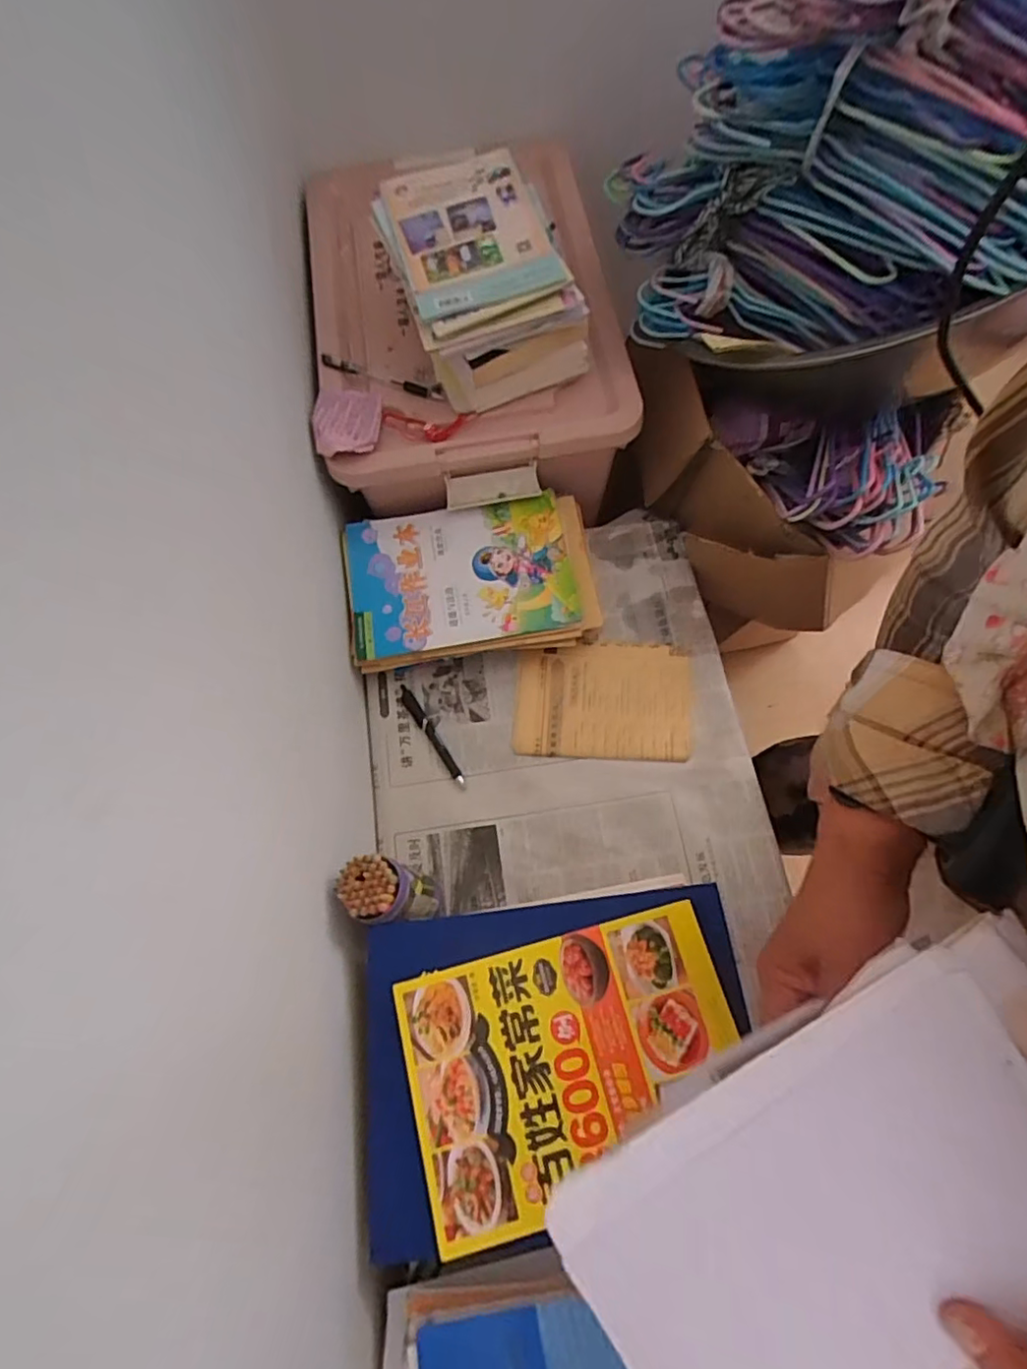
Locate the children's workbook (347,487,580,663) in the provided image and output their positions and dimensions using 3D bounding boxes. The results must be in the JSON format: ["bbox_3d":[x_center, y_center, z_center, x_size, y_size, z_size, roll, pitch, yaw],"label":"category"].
[{"bbox_3d":[-0.063,-0.132,0.716,0.254,0.015,0.176,-9,69,-1],"label":"children's workbook"}]

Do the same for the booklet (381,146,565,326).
[{"bbox_3d":[-0.048,-0.472,0.632,0.145,0.012,0.199,-18,72,-1],"label":"booklet"}]

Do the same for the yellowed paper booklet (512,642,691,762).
[{"bbox_3d":[0.104,0.016,0.713,0.198,0.011,0.140,2,69,3],"label":"yellowed paper booklet"}]

